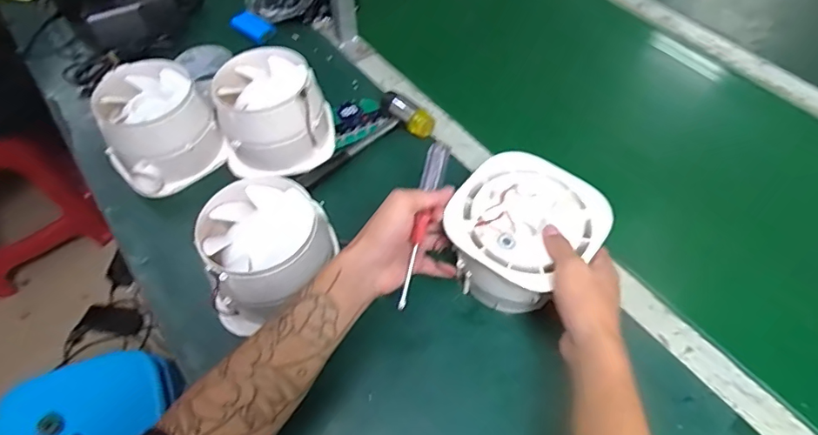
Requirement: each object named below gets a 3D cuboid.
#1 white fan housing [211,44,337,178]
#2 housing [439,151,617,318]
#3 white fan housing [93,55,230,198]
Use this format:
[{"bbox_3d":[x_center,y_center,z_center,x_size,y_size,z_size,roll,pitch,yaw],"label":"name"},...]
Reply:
[{"bbox_3d":[-0.167,-0.130,0.636,0.135,0.094,0.119,-14,55,-8],"label":"white fan housing"},{"bbox_3d":[0.114,0.022,0.535,0.137,0.099,0.131,-39,62,-23],"label":"housing"},{"bbox_3d":[-0.321,-0.115,0.659,0.134,0.100,0.128,-32,59,-19],"label":"white fan housing"}]

